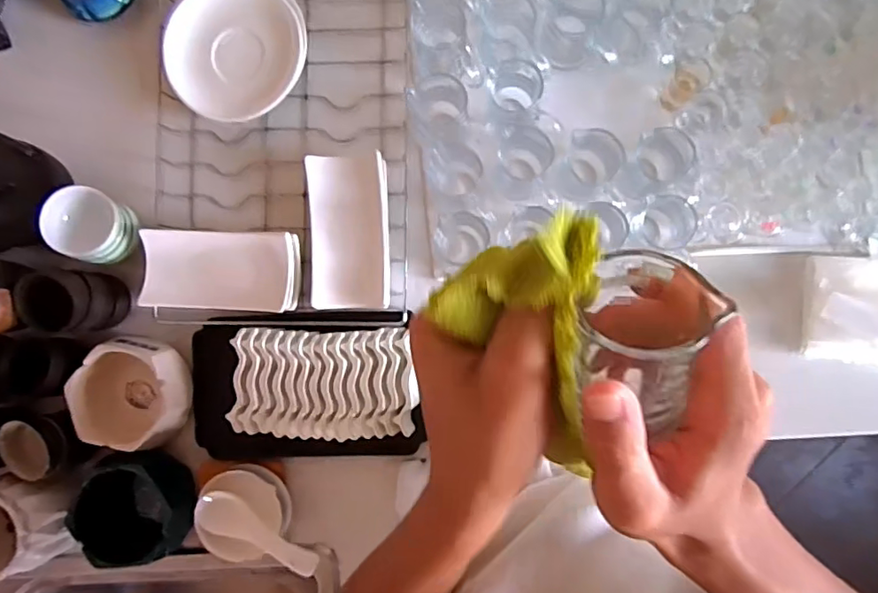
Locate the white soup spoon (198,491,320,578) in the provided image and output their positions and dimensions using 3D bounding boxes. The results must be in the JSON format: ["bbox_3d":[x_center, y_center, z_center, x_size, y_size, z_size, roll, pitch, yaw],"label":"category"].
[{"bbox_3d":[-0.178,0.231,0.528,0.134,0.030,0.038,20,90,5],"label":"white soup spoon"}]

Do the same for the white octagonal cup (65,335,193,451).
[{"bbox_3d":[-0.310,0.097,0.559,0.106,0.059,0.106,-2,89,5],"label":"white octagonal cup"}]

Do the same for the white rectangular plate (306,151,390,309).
[{"bbox_3d":[-0.088,-0.062,0.533,0.074,0.022,0.144,-2,89,5],"label":"white rectangular plate"}]

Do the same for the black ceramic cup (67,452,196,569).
[{"bbox_3d":[-0.317,0.222,0.566,0.104,0.067,0.107,0,89,5],"label":"black ceramic cup"}]

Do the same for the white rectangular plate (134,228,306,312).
[{"bbox_3d":[-0.212,-0.026,0.530,0.150,0.020,0.076,3,89,5],"label":"white rectangular plate"}]

